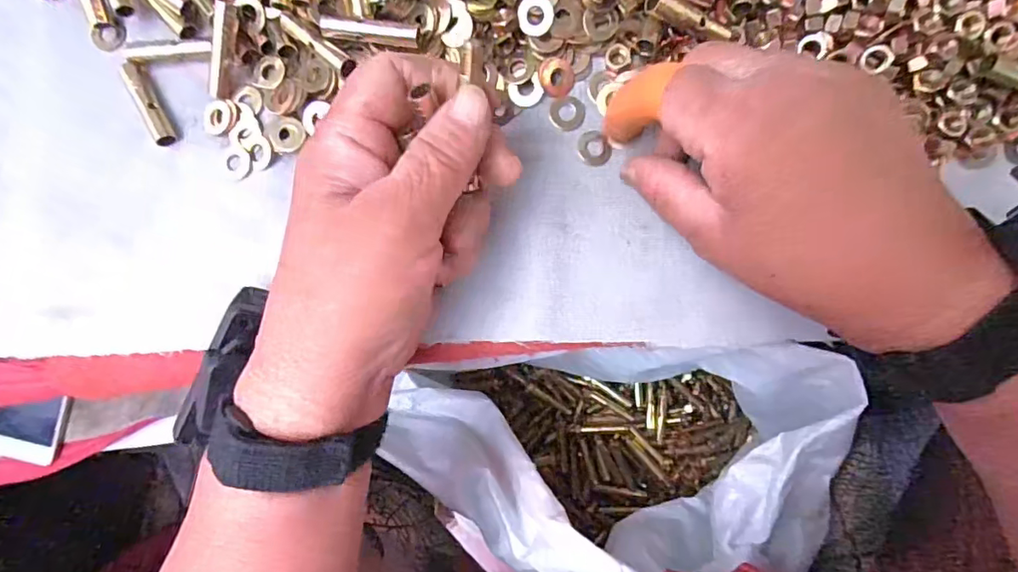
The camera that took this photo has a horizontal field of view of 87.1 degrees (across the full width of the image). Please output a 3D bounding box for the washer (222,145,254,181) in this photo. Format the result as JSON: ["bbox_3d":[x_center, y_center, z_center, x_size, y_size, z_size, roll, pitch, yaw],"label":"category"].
[{"bbox_3d":[-0.132,-0.059,0.260,0.016,0.004,0.014,43,91,6],"label":"washer"}]

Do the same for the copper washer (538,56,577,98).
[{"bbox_3d":[0.023,-0.098,0.252,0.016,0.007,0.016,-2,87,4],"label":"copper washer"}]

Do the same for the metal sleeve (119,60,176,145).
[{"bbox_3d":[-0.176,-0.090,0.262,0.009,0.012,0.044,-28,85,3],"label":"metal sleeve"}]

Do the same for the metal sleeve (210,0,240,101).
[{"bbox_3d":[-0.136,-0.112,0.256,0.009,0.010,0.043,19,113,7],"label":"metal sleeve"}]

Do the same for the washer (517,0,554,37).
[{"bbox_3d":[0.012,-0.123,0.244,0.016,0.004,0.017,9,111,13],"label":"washer"}]

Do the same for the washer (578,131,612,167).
[{"bbox_3d":[0.040,-0.065,0.251,0.016,0.004,0.017,4,87,5],"label":"washer"}]

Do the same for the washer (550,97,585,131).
[{"bbox_3d":[0.028,-0.082,0.253,0.016,0.004,0.017,0,87,5],"label":"washer"}]

